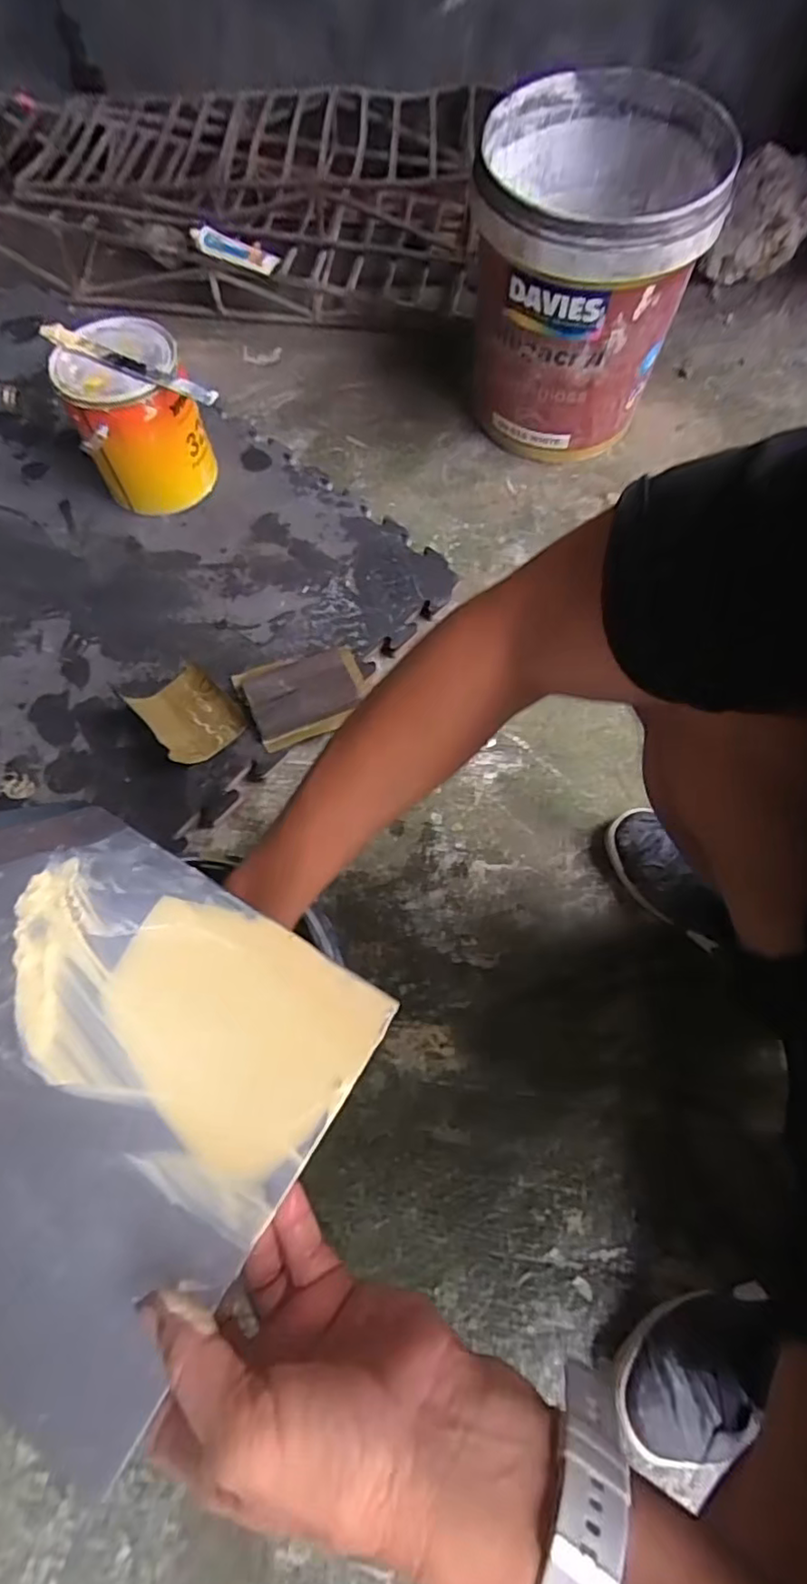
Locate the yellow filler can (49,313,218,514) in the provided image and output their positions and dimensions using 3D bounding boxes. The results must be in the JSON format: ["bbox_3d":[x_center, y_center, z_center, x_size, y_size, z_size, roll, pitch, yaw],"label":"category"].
[{"bbox_3d":[-0.352,-0.497,0.833,0.153,0.172,0.154,0,68,1],"label":"yellow filler can"}]

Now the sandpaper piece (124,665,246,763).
[{"bbox_3d":[-0.259,-0.096,0.746,0.096,0.031,0.114,-37,72,-13],"label":"sandpaper piece"}]

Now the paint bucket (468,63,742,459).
[{"bbox_3d":[0.238,-0.687,0.850,0.272,0.317,0.317,8,69,4],"label":"paint bucket"}]

